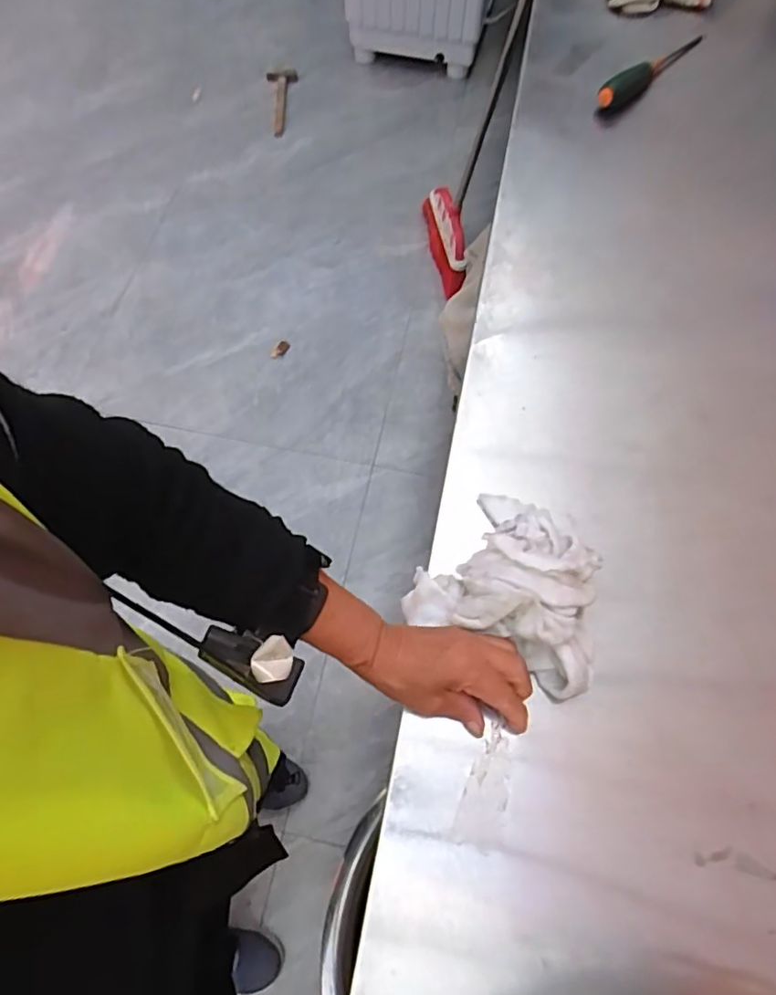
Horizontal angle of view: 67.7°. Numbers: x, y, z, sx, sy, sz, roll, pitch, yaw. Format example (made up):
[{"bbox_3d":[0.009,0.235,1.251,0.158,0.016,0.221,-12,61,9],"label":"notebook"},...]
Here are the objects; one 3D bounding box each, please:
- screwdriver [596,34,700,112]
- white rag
[{"bbox_3d":[0.352,-0.568,0.759,0.031,0.027,0.221,43,71,14],"label":"screwdriver"},{"bbox_3d":[0.109,0.068,0.465,0.151,0.069,0.141,29,69,9],"label":"white rag"}]

